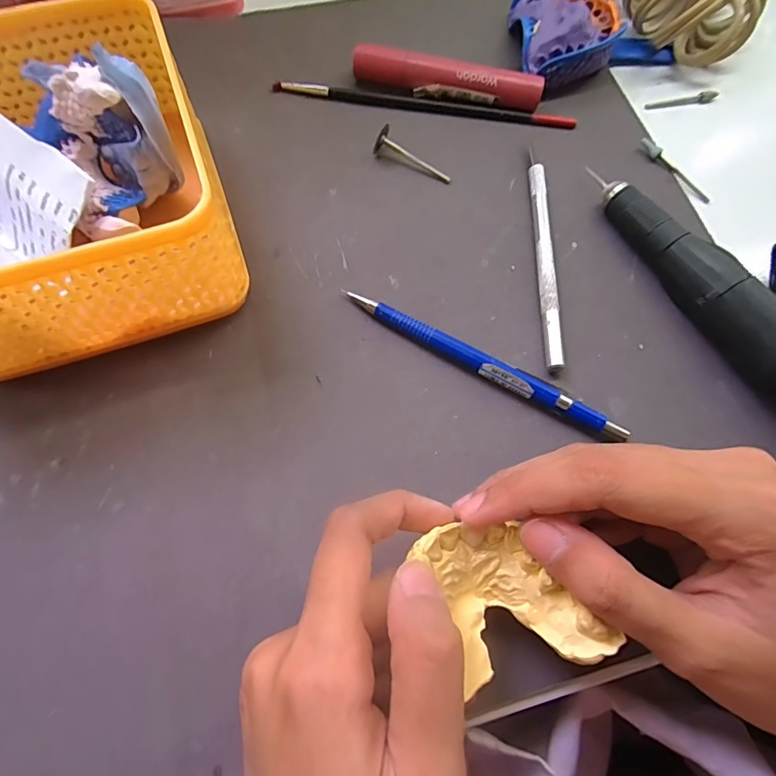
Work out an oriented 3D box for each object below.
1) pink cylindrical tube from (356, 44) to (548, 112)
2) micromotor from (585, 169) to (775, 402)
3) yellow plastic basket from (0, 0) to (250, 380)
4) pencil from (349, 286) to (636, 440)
[{"bbox_3d":[0.033,-0.172,0.257,0.105,0.018,0.014,10,70,2],"label":"pink cylindrical tube"},{"bbox_3d":[0.156,-0.033,0.205,0.022,0.030,0.169,-30,74,-12],"label":"micromotor"},{"bbox_3d":[-0.143,-0.086,0.196,0.130,0.066,0.134,-19,72,-8],"label":"yellow plastic basket"},{"bbox_3d":[0.042,-0.011,0.205,0.132,0.009,0.010,29,72,9],"label":"pencil"}]

